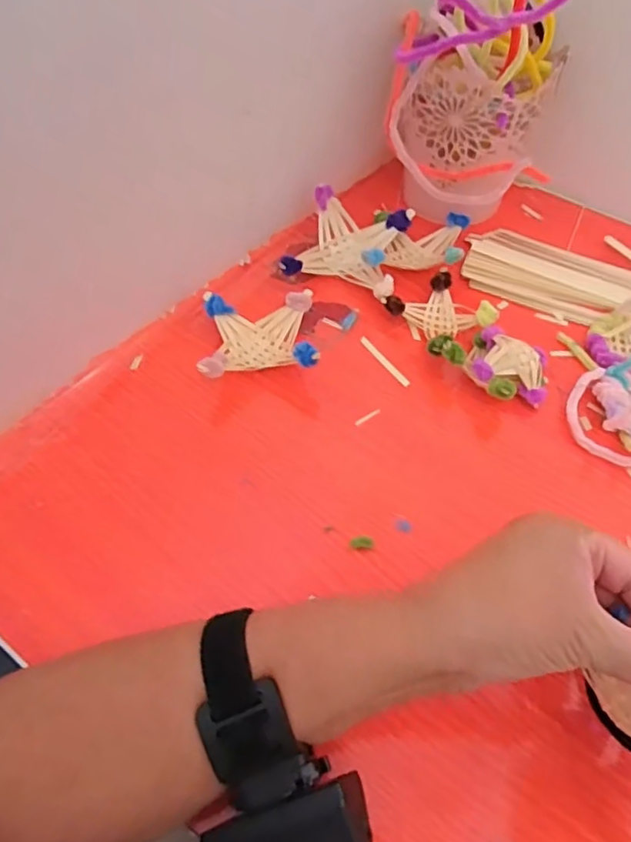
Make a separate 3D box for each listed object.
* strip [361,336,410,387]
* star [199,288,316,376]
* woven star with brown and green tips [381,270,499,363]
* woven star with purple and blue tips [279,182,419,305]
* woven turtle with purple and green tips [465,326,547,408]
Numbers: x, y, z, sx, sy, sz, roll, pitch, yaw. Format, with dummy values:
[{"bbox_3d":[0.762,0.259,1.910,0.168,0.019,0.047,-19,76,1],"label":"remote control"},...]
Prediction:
[{"bbox_3d":[0.054,-0.048,0.461,0.007,0.004,0.057,-31,60,-19],"label":"strip"},{"bbox_3d":[-0.042,-0.061,0.447,0.082,0.038,0.083,-3,55,-2],"label":"star"},{"bbox_3d":[0.104,-0.080,0.464,0.067,0.030,0.085,-29,60,-18],"label":"woven star with brown and green tips"},{"bbox_3d":[0.029,-0.150,0.503,0.092,0.042,0.095,13,56,9],"label":"woven star with purple and blue tips"},{"bbox_3d":[0.142,-0.037,0.434,0.060,0.032,0.066,0,55,0],"label":"woven turtle with purple and green tips"}]

